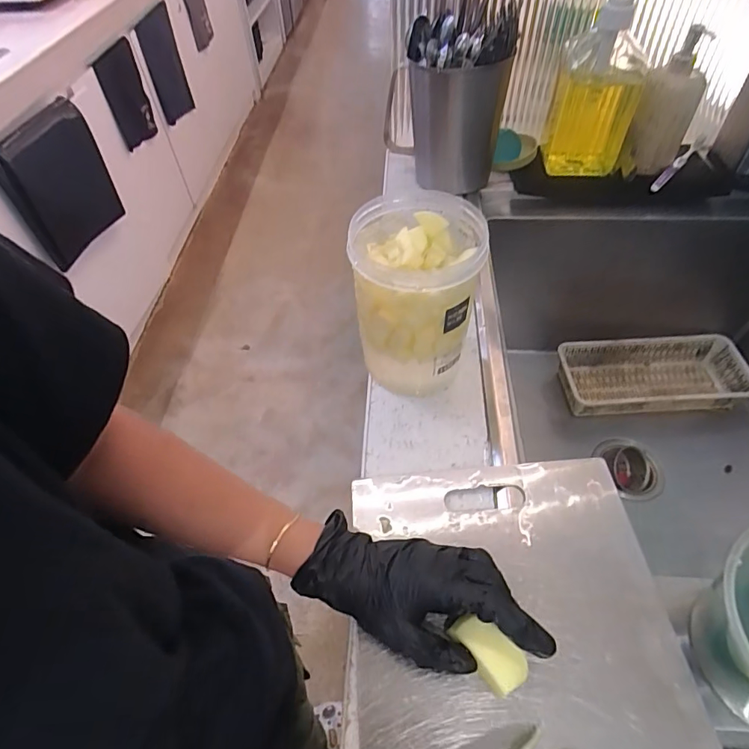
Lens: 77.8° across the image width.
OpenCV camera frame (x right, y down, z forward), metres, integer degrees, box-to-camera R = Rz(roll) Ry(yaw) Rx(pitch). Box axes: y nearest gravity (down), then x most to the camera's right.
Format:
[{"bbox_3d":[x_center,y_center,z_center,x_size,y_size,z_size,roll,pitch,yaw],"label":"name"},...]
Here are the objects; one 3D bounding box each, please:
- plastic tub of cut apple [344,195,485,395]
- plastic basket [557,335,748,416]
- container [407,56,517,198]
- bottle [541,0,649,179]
[{"bbox_3d":[0.038,-0.072,0.455,0.108,0.162,0.115,-2,52,2],"label":"plastic tub of cut apple"},{"bbox_3d":[0.491,0.004,0.830,0.307,0.059,0.135,-3,52,1],"label":"plastic basket"},{"bbox_3d":[0.116,-0.364,0.699,0.124,0.212,0.109,1,52,4],"label":"container"},{"bbox_3d":[0.327,-0.440,0.659,0.117,0.280,0.100,8,53,9],"label":"bottle"}]

